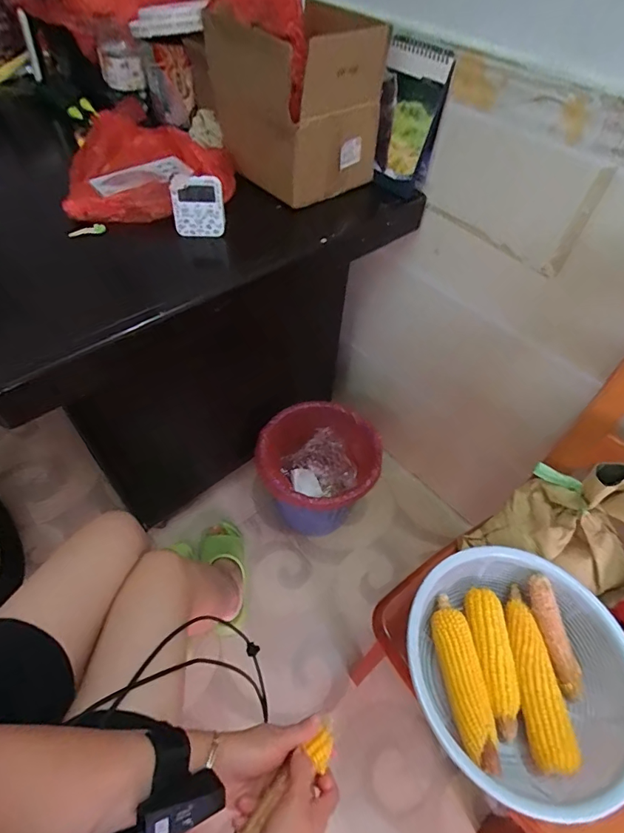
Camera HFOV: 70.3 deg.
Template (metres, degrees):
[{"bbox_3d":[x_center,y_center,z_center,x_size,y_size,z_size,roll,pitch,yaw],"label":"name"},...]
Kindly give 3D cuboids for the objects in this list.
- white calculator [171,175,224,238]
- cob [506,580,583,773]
[{"bbox_3d":[-0.170,-0.311,0.663,0.073,0.084,0.021,-4,42,-10],"label":"white calculator"},{"bbox_3d":[0.291,0.335,0.585,0.043,0.050,0.210,4,52,-1],"label":"cob"}]

